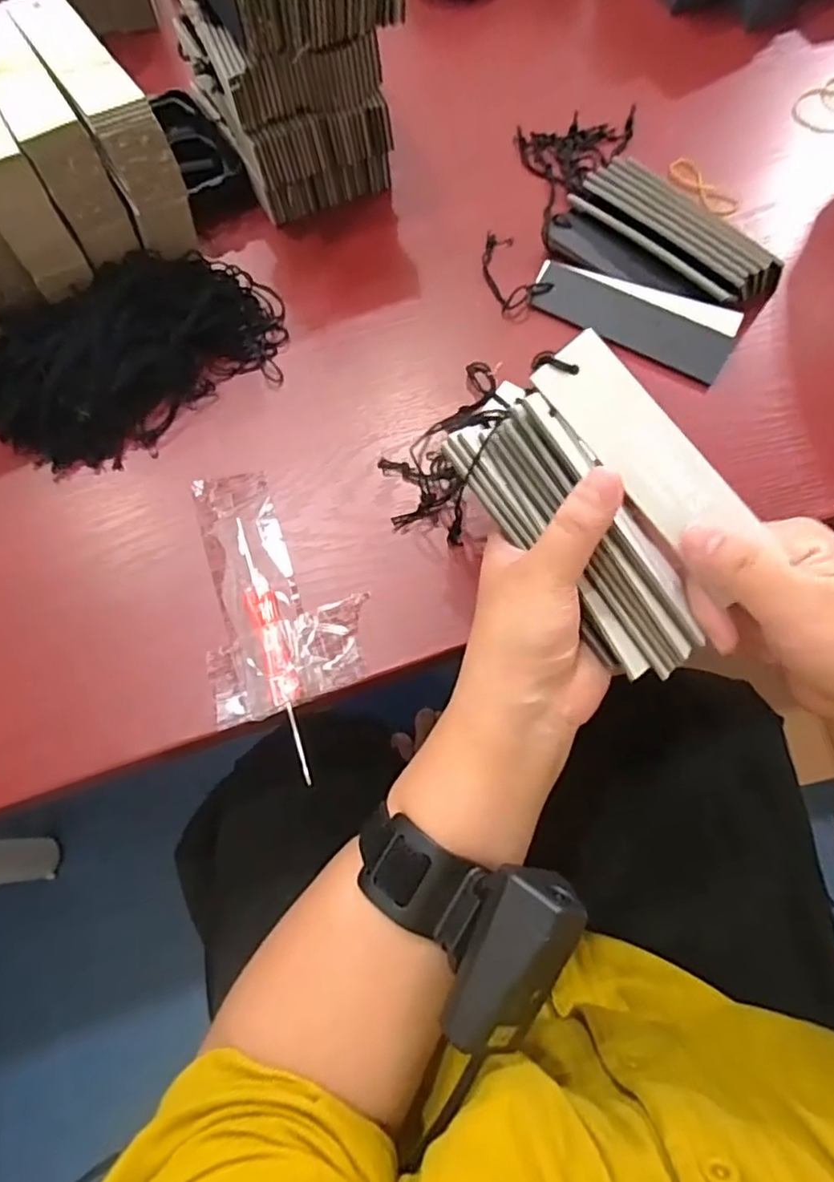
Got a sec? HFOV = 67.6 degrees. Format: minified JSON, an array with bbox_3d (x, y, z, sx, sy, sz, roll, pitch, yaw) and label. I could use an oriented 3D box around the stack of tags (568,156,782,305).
[{"bbox_3d":[0.162,-0.228,0.399,0.043,0.022,0.135,-38,72,-12],"label":"stack of tags"}]

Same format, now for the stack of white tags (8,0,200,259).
[{"bbox_3d":[-0.186,-0.275,0.392,0.034,0.106,0.131,-33,71,-10],"label":"stack of white tags"}]

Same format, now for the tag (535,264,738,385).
[{"bbox_3d":[0.130,-0.166,0.386,0.123,0.005,0.033,29,85,13],"label":"tag"}]

